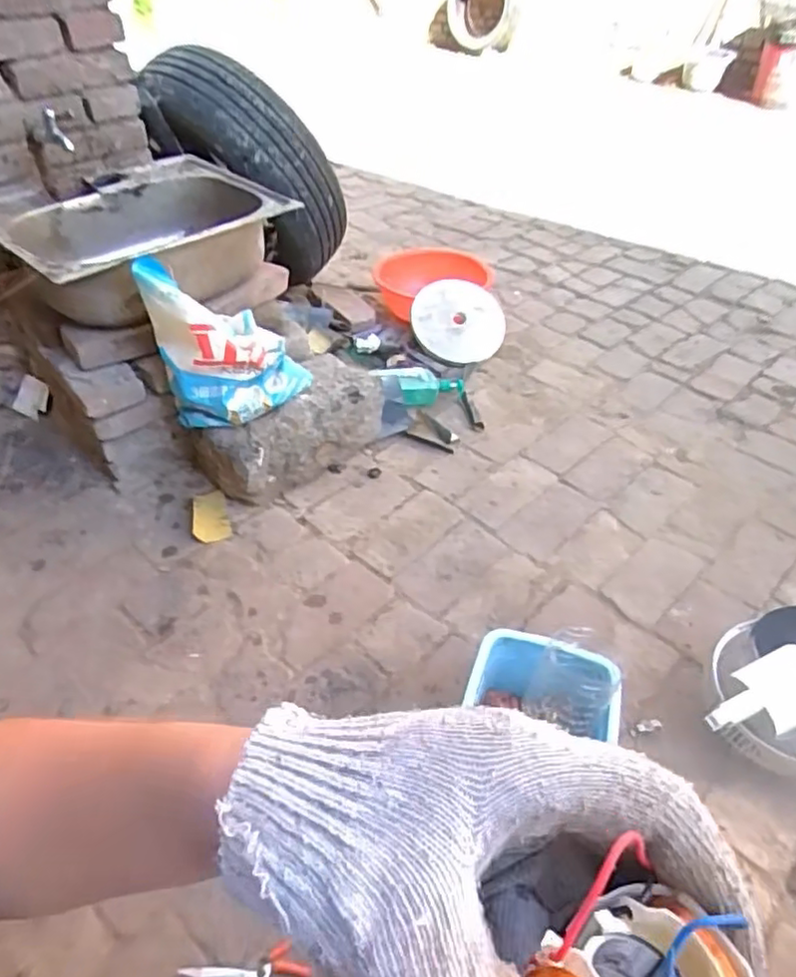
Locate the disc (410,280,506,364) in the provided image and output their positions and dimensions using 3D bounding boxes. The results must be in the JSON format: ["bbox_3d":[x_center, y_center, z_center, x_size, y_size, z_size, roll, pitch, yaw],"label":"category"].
[{"bbox_3d":[0.173,-0.467,1.784,0.276,0.034,0.261,4,73,-21],"label":"disc"}]

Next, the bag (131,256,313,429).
[{"bbox_3d":[-0.311,-0.279,1.219,0.259,0.268,0.167,-26,49,-25],"label":"bag"}]

